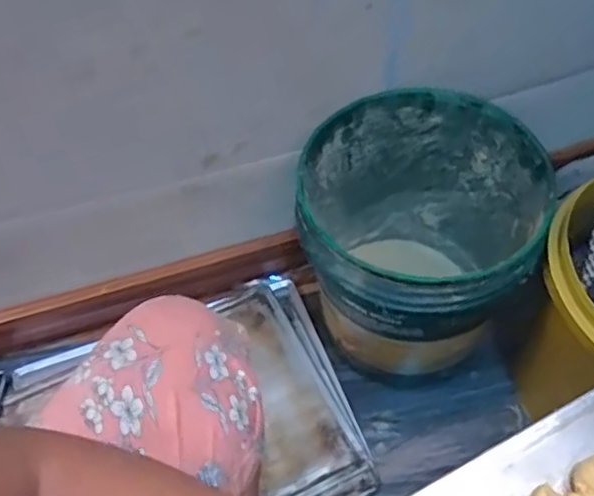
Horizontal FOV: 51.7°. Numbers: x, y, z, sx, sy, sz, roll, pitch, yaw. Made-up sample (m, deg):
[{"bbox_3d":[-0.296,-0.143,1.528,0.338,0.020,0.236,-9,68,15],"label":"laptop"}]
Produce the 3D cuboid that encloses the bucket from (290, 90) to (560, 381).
[{"bbox_3d":[0.153,-0.007,0.805,0.279,0.300,0.292,3,49,4],"label":"bucket"}]

